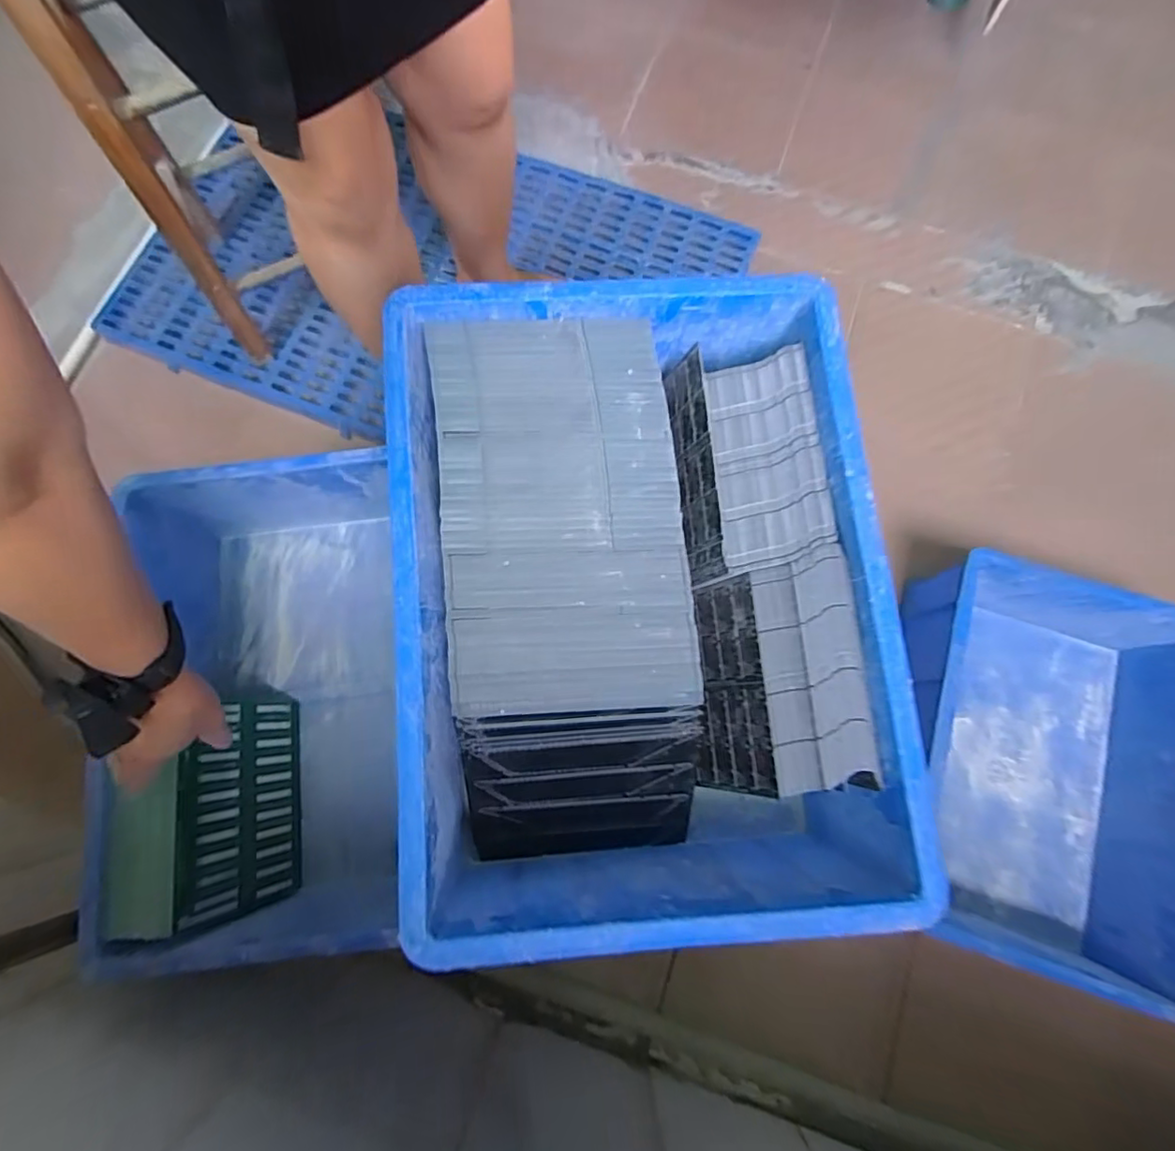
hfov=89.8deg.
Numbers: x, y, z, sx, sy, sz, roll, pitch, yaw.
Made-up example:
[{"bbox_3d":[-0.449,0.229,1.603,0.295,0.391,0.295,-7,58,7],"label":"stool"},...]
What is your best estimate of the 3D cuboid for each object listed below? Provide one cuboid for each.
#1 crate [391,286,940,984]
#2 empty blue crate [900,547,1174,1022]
[{"bbox_3d":[0.036,0.019,0.482,0.332,0.159,0.459,-5,77,-2],"label":"crate"},{"bbox_3d":[0.600,0.234,0.773,0.315,0.189,0.484,14,77,2],"label":"empty blue crate"}]

